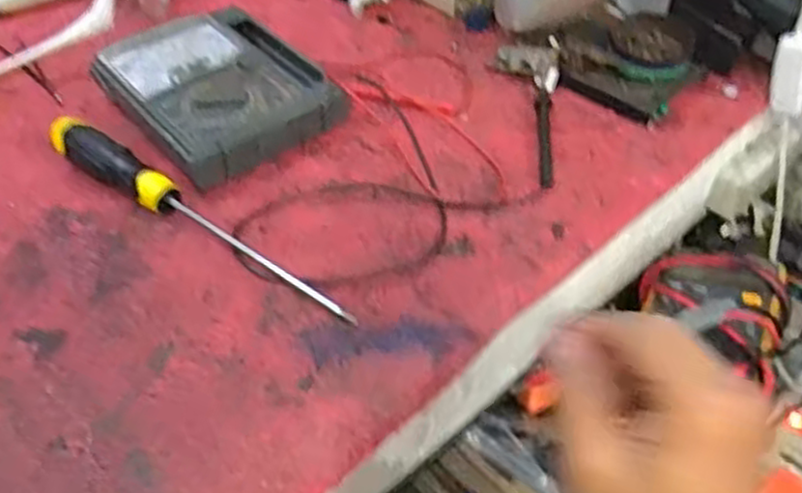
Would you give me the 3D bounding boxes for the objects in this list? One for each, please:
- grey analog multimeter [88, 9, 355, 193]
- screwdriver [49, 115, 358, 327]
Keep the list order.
[{"bbox_3d":[-0.130,-0.111,0.534,0.125,0.035,0.152,-27,51,-28],"label":"grey analog multimeter"},{"bbox_3d":[-0.126,-0.020,0.454,0.242,0.026,0.023,29,49,25],"label":"screwdriver"}]

